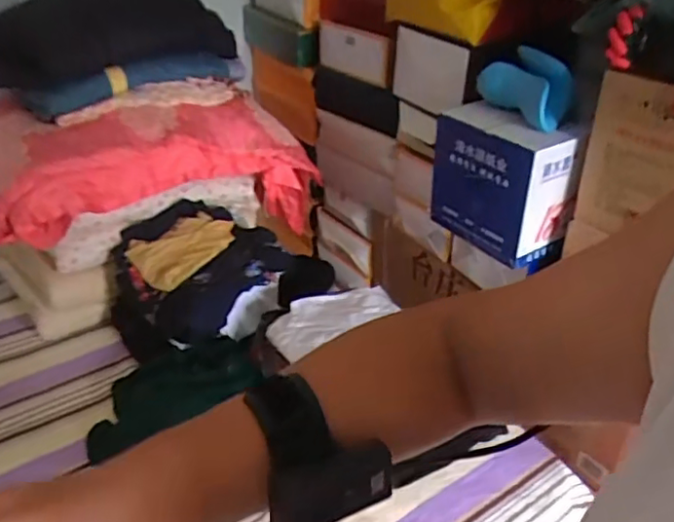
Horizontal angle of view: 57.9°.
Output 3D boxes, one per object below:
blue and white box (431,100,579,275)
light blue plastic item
[{"bbox_3d":[0.324,-0.157,1.233,0.127,0.247,0.267,-22,39,-31],"label":"blue and white box"},{"bbox_3d":[0.366,-0.353,1.203,0.064,0.136,0.182,-27,42,-37],"label":"light blue plastic item"}]

